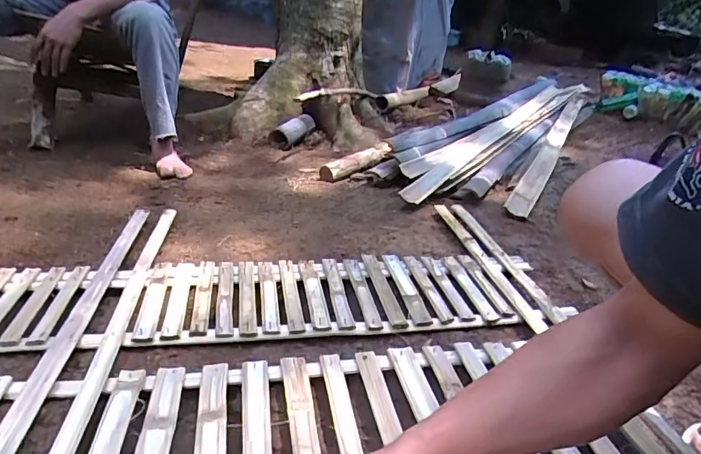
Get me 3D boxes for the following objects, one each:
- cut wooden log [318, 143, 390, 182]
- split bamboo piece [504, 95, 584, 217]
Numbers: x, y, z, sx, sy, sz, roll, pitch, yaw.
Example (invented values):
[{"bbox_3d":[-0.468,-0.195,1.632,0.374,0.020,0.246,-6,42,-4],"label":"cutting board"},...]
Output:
[{"bbox_3d":[0.016,-0.204,1.519,0.251,0.056,0.047,-26,38,-30],"label":"cut wooden log"},{"bbox_3d":[0.766,-0.328,1.813,0.066,0.023,1.442,29,35,16],"label":"split bamboo piece"}]

